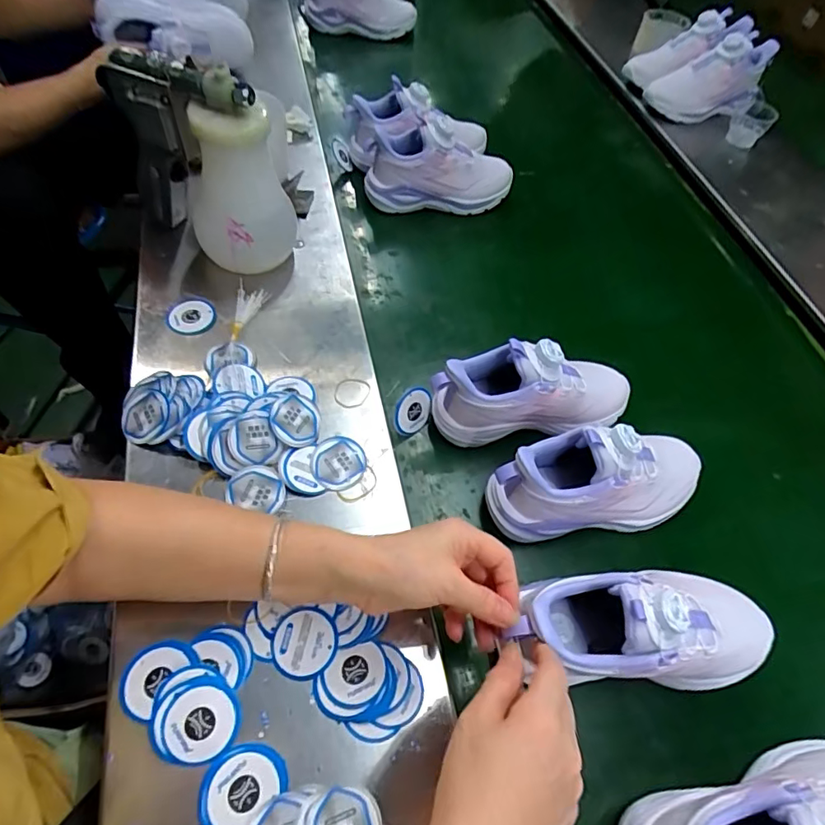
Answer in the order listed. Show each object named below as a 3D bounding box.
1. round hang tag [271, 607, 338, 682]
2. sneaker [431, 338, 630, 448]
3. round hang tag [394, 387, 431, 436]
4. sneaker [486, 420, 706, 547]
[{"bbox_3d":[-0.082,0.174,0.392,0.048,0.006,0.048,2,58,-3],"label":"round hang tag"},{"bbox_3d":[0.124,-0.024,0.520,0.205,0.108,0.068,-8,59,-9],"label":"sneaker"},{"bbox_3d":[0.000,0.000,0.531,0.047,0.050,0.005,-16,28,-40],"label":"round hang tag"},{"bbox_3d":[0.173,0.060,0.473,0.212,0.107,0.070,-5,59,-9],"label":"sneaker"}]

